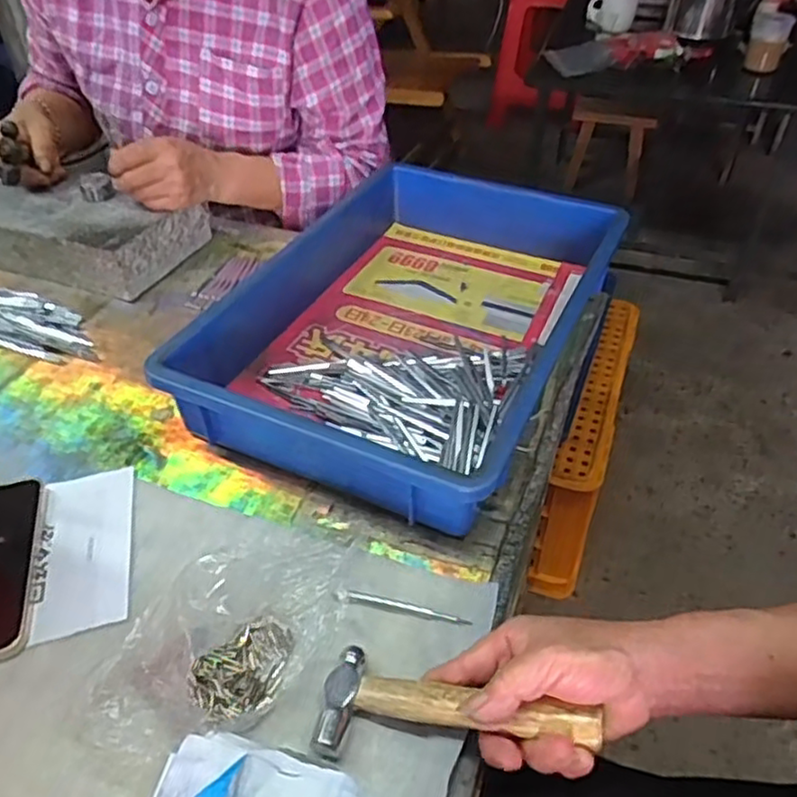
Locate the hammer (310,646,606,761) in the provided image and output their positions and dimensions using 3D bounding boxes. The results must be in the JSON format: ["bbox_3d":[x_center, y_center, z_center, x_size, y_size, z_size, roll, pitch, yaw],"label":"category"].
[{"bbox_3d":[0.031,0.175,0.381,0.153,0.029,0.055,-4,39,20],"label":"hammer"}]

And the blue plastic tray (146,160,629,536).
[{"bbox_3d":[0.016,-0.085,0.656,0.302,0.072,0.429,19,45,19],"label":"blue plastic tray"}]

